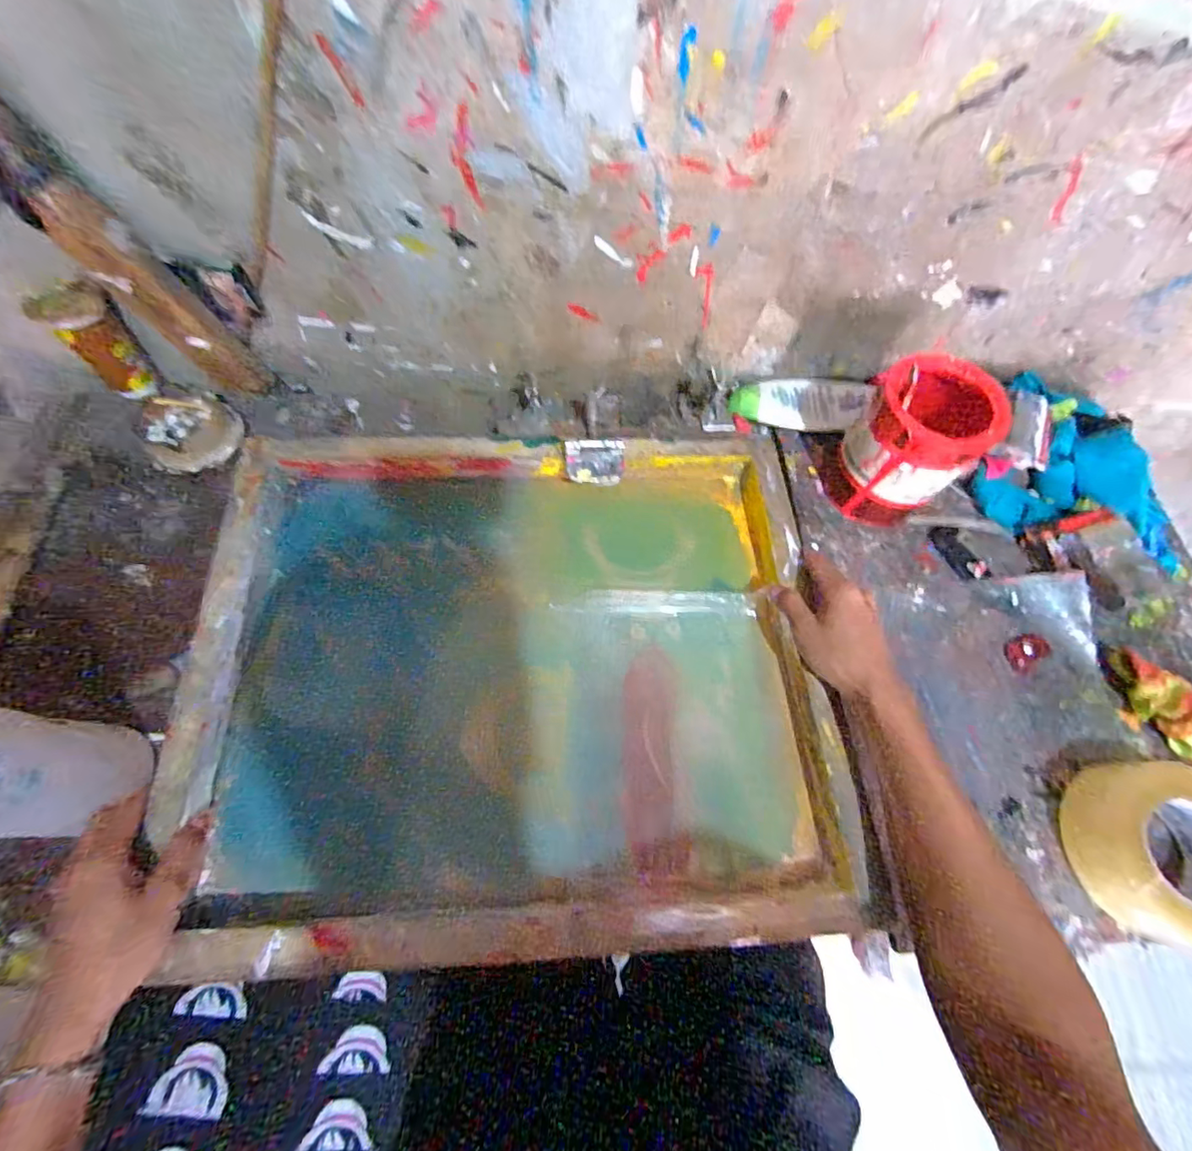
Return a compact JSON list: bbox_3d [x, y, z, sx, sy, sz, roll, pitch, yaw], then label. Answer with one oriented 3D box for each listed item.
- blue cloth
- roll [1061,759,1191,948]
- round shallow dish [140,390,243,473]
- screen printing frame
[{"bbox_3d":[0.541,-0.121,0.582,0.217,0.071,0.213,19,66,6],"label":"blue cloth"},{"bbox_3d":[0.461,0.222,0.432,0.115,0.057,0.131,-11,66,-8],"label":"roll"},{"bbox_3d":[-0.434,-0.157,0.568,0.089,0.033,0.085,1,65,-2],"label":"round shallow dish"},{"bbox_3d":[-0.068,0.074,0.486,0.541,0.057,0.455,-1,65,-3],"label":"screen printing frame"}]

